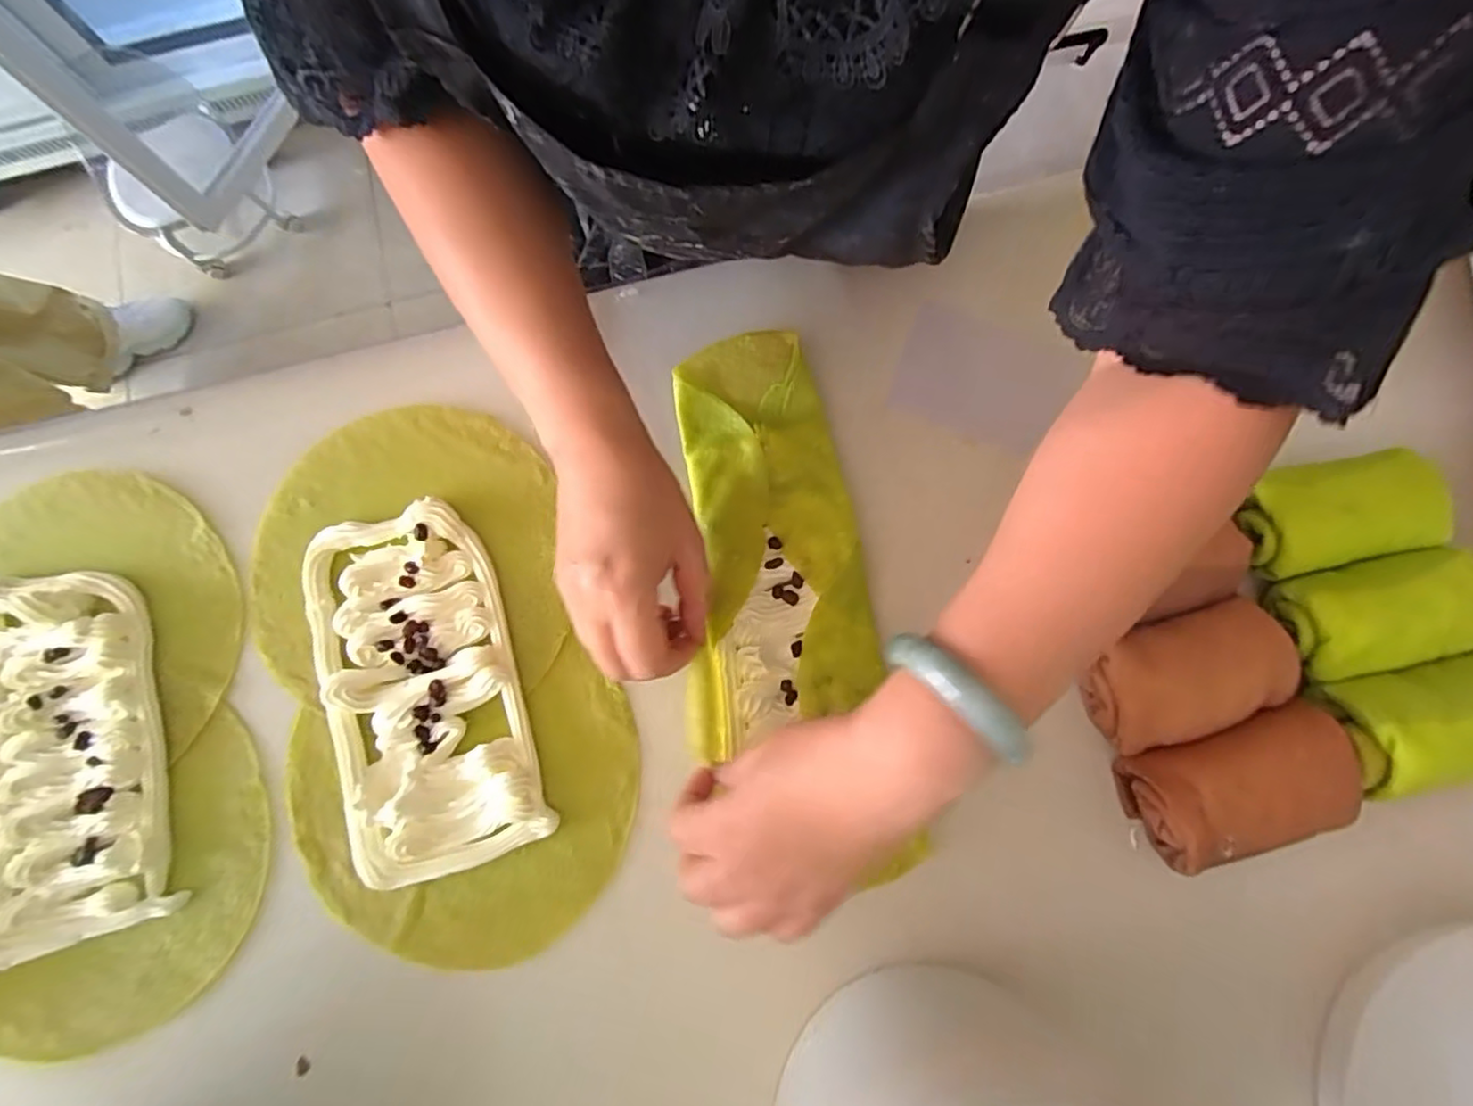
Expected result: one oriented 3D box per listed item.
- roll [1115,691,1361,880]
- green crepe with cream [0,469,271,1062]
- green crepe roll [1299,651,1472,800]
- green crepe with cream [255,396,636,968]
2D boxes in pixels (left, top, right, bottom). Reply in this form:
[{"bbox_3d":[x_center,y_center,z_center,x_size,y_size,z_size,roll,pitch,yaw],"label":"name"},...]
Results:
[{"bbox_3d":[0.272,0.123,0.356,0.104,0.057,0.064,-18,78,-2],"label":"roll"},{"bbox_3d":[-0.391,0.110,0.388,0.186,0.016,0.321,-19,79,-4],"label":"green crepe with cream"},{"bbox_3d":[0.379,0.092,0.362,0.101,0.058,0.062,-12,78,-1],"label":"green crepe roll"},{"bbox_3d":[-0.183,0.071,0.394,0.191,0.020,0.325,-20,79,-4],"label":"green crepe with cream"}]

